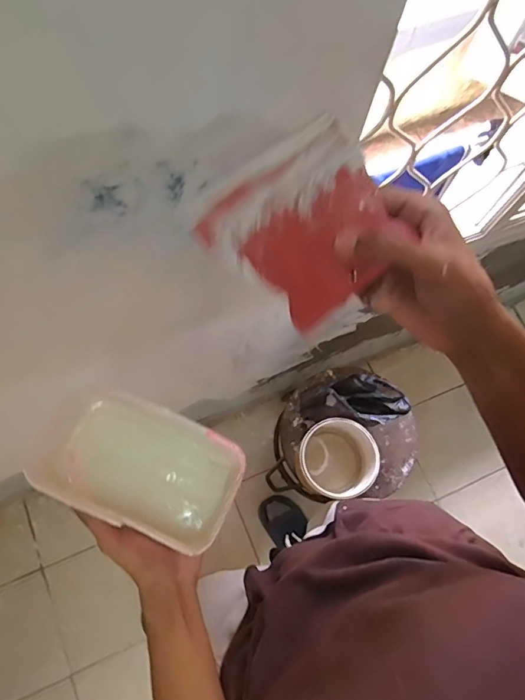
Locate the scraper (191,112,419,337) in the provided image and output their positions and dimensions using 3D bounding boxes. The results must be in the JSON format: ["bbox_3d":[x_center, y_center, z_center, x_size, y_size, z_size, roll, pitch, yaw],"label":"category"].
[{"bbox_3d":[0.032,-0.086,0.302,0.098,0.007,0.120,42,77,0],"label":"scraper"}]

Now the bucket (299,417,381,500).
[{"bbox_3d":[0.158,0.236,1.005,0.147,0.147,0.152,1,73,-3],"label":"bucket"}]

